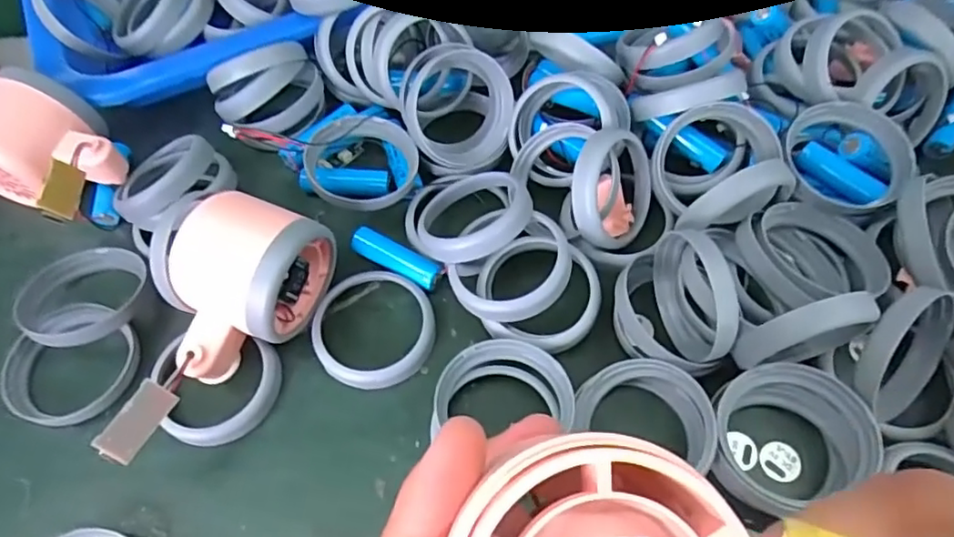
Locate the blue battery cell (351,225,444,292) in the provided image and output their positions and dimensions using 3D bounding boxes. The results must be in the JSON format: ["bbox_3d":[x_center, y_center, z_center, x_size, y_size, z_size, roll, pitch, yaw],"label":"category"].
[{"bbox_3d":[-0.041,-0.004,0.311,0.050,0.012,0.015,25,66,16],"label":"blue battery cell"}]

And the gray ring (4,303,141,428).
[{"bbox_3d":[-0.191,0.046,0.290,0.058,0.010,0.057,-1,62,1],"label":"gray ring"}]

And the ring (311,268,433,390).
[{"bbox_3d":[-0.049,0.028,0.295,0.057,0.011,0.057,-1,61,2],"label":"ring"}]

